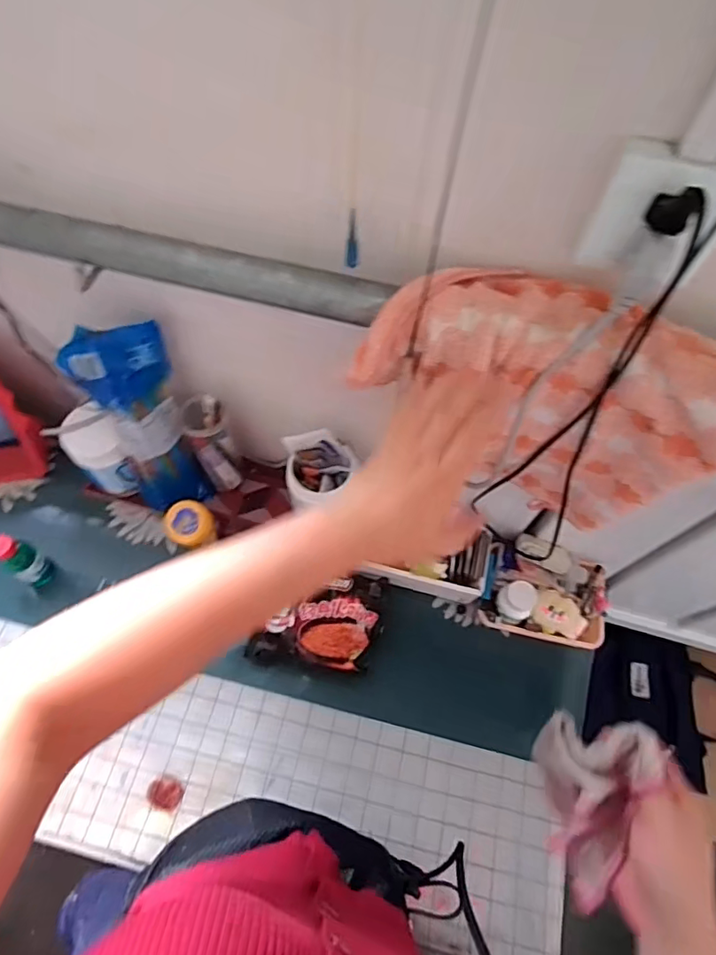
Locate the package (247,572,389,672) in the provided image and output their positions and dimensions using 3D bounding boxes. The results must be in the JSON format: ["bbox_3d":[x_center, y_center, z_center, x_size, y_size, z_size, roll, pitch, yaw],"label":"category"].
[{"bbox_3d":[-0.054,0.192,0.718,0.176,0.047,0.132,6,73,-2],"label":"package"}]

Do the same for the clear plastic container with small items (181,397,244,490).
[{"bbox_3d":[-0.207,-0.042,0.762,0.062,0.173,0.053,10,62,3],"label":"clear plastic container with small items"}]

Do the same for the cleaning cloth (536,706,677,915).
[{"bbox_3d":[0.166,0.238,0.383,0.080,0.086,0.113,28,64,12],"label":"cleaning cloth"}]

